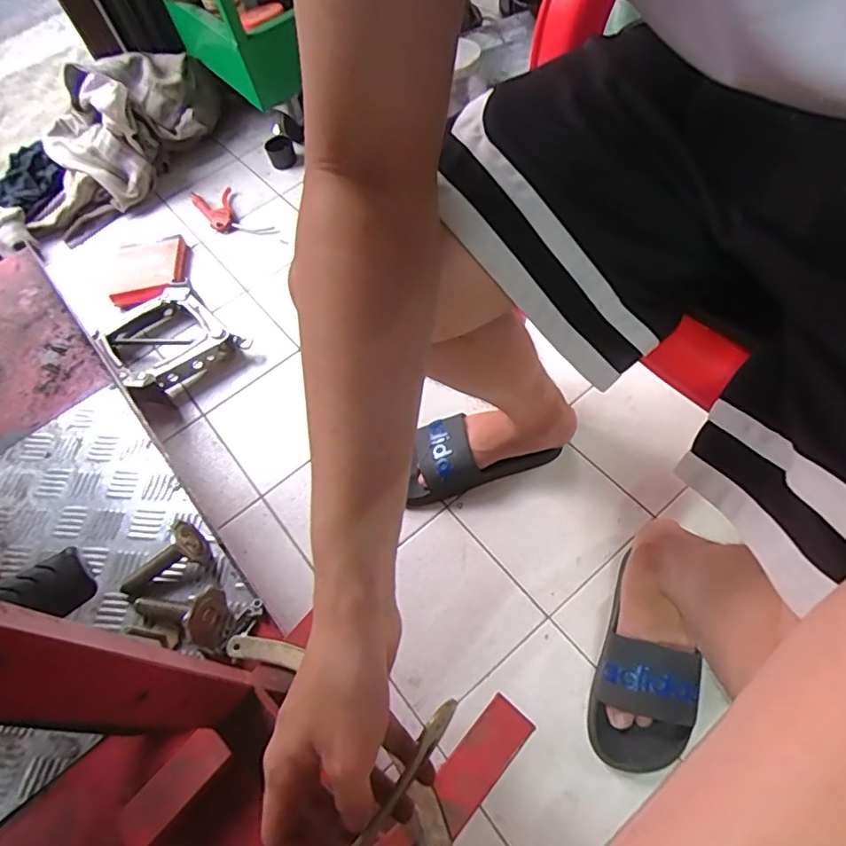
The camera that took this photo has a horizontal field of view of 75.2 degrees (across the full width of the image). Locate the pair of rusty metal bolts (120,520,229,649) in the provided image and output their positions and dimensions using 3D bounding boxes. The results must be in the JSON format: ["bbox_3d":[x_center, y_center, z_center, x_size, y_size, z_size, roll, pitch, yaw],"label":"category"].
[{"bbox_3d":[-0.243,0.166,0.553,0.117,0.050,0.092,36,65,24],"label":"pair of rusty metal bolts"}]

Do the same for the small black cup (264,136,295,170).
[{"bbox_3d":[-0.322,-0.611,1.242,0.060,0.065,0.059,-4,60,6],"label":"small black cup"}]

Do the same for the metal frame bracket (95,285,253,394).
[{"bbox_3d":[-0.463,-0.152,0.984,0.198,0.057,0.232,-42,63,-16],"label":"metal frame bracket"}]

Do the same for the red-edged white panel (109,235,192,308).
[{"bbox_3d":[-0.544,-0.309,1.091,0.145,0.024,0.171,-11,56,-4],"label":"red-edged white panel"}]

